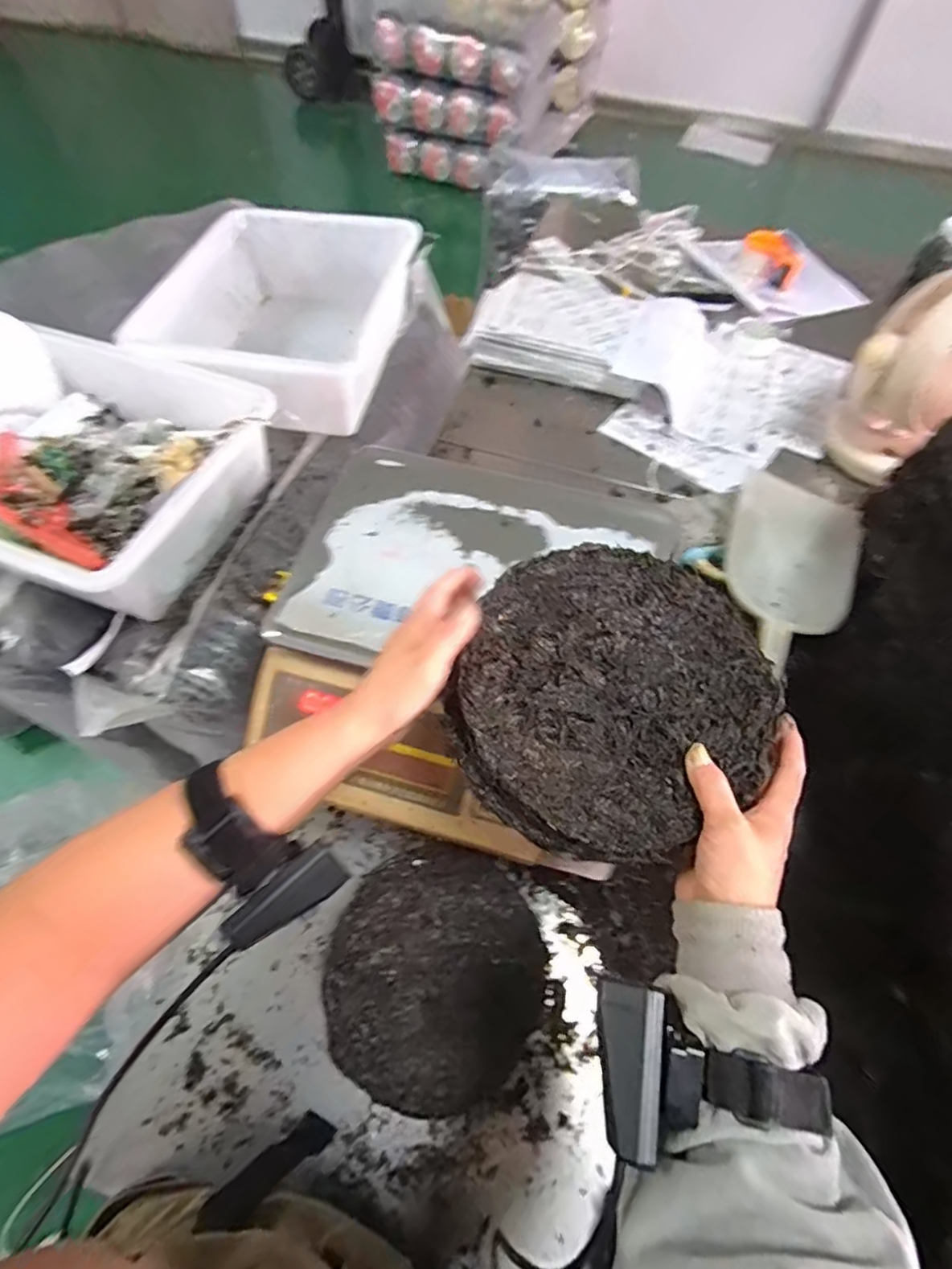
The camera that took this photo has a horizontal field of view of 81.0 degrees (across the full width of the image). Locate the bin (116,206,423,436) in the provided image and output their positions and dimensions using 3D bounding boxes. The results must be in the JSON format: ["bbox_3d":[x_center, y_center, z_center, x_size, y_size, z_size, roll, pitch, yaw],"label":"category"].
[{"bbox_3d":[-0.241,-0.418,0.754,0.276,0.134,0.377,8,60,2],"label":"bin"}]

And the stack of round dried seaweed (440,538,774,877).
[{"bbox_3d":[0.088,0.036,0.362,0.186,0.035,0.200,23,62,10],"label":"stack of round dried seaweed"}]

